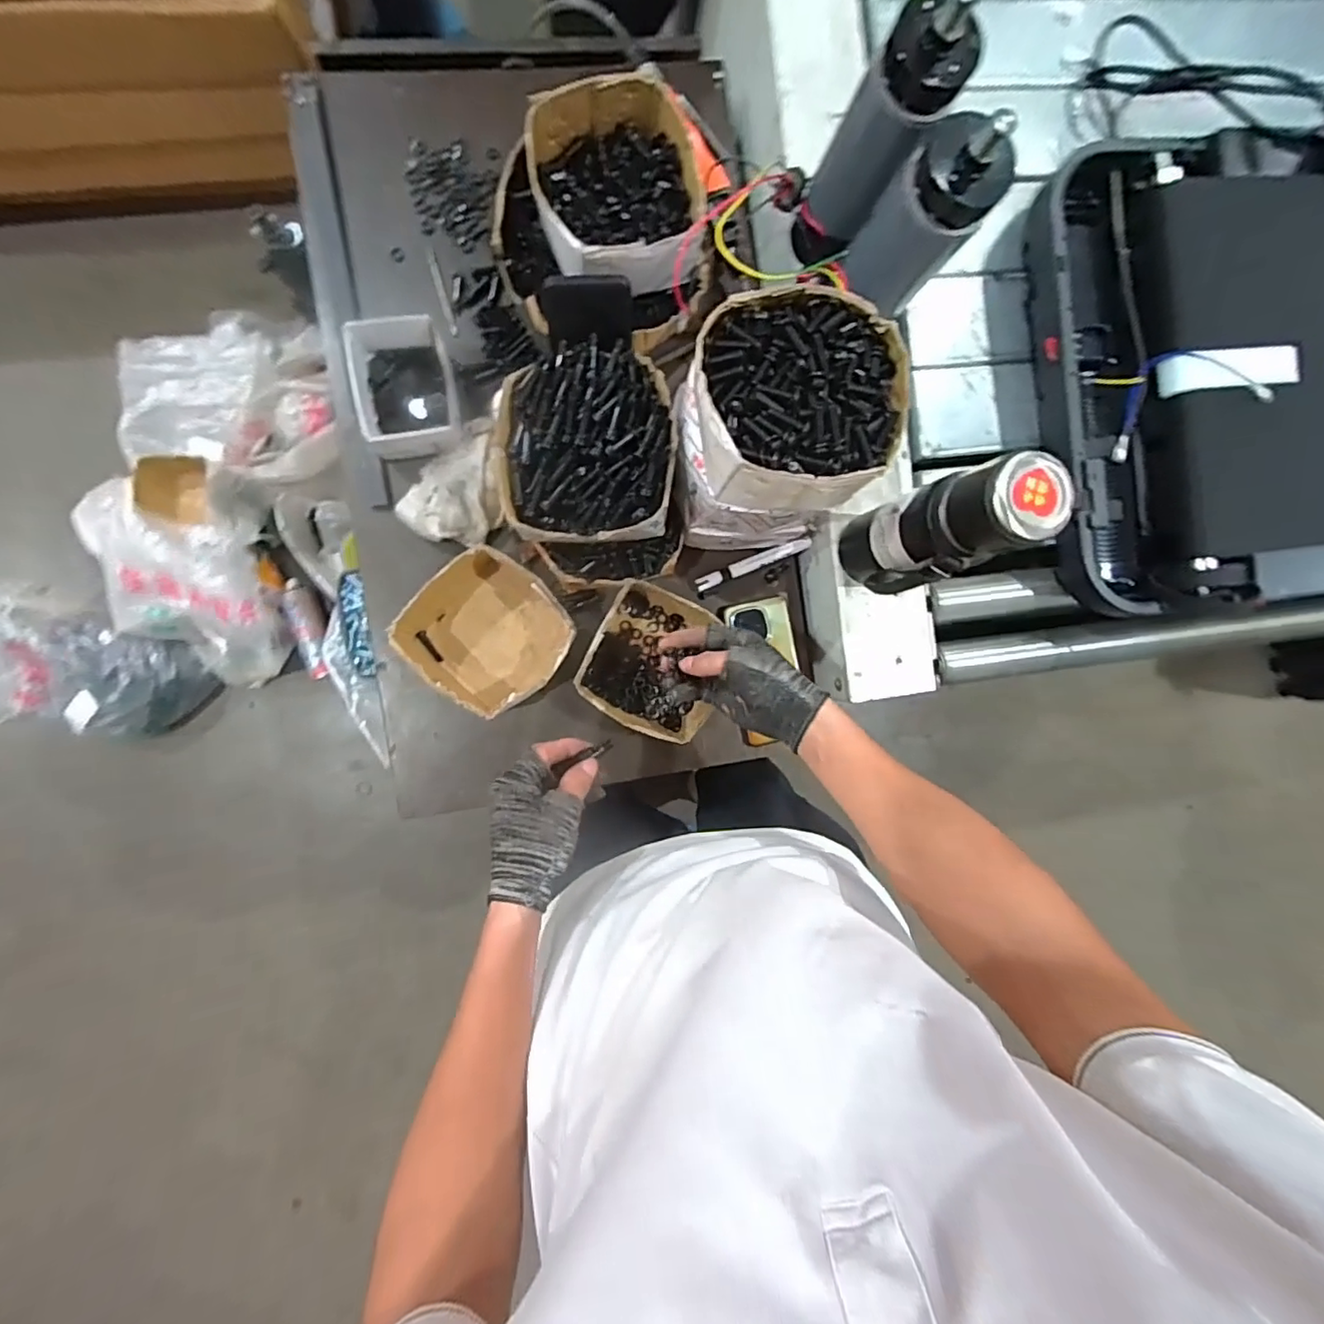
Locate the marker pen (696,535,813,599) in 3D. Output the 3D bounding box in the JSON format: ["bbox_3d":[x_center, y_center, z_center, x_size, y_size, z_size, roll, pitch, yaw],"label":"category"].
[{"bbox_3d":[0.105,-0.113,0.684,0.141,0.019,0.019,-24,94,-6],"label":"marker pen"}]

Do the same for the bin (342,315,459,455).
[{"bbox_3d":[-0.266,-0.284,0.620,0.101,0.056,0.125,-6,92,-7],"label":"bin"}]

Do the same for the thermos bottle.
[{"bbox_3d":[0.238,-0.115,0.503,0.085,0.201,0.077,-29,95,-5],"label":"thermos bottle"}]

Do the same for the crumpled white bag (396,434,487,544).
[{"bbox_3d":[-0.232,-0.184,0.635,0.095,0.044,0.113,3,91,-7],"label":"crumpled white bag"}]

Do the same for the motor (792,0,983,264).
[{"bbox_3d":[0.179,-0.441,0.525,0.070,0.233,0.070,23,88,-7],"label":"motor"}]

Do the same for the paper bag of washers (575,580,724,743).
[{"bbox_3d":[-0.010,0.002,0.643,0.128,0.072,0.130,28,88,-7],"label":"paper bag of washers"}]

